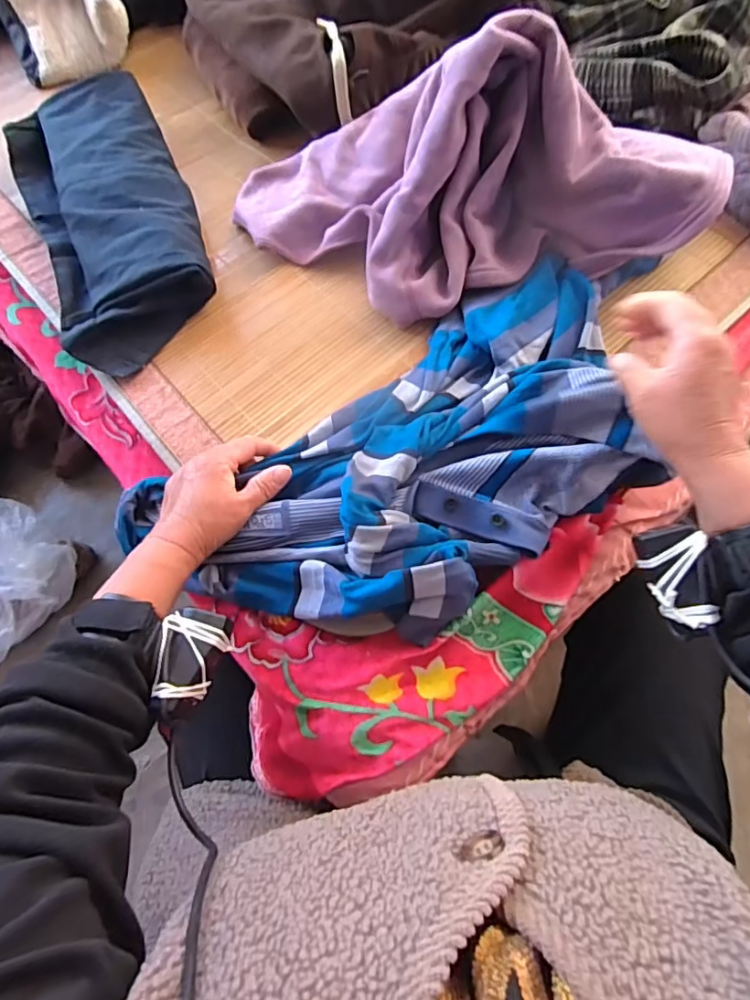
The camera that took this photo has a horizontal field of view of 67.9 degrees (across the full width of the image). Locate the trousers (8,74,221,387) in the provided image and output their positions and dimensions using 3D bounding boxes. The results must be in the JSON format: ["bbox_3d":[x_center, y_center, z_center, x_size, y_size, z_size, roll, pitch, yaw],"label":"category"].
[{"bbox_3d":[-0.291,-0.327,0.610,0.174,0.051,0.415,-26,66,-8],"label":"trousers"}]

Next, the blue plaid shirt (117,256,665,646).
[{"bbox_3d":[0.036,-0.035,0.454,0.439,0.068,0.237,-30,67,-10],"label":"blue plaid shirt"}]

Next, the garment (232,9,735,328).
[{"bbox_3d":[0.075,-0.321,0.516,0.408,0.159,0.244,-10,65,-1],"label":"garment"}]

